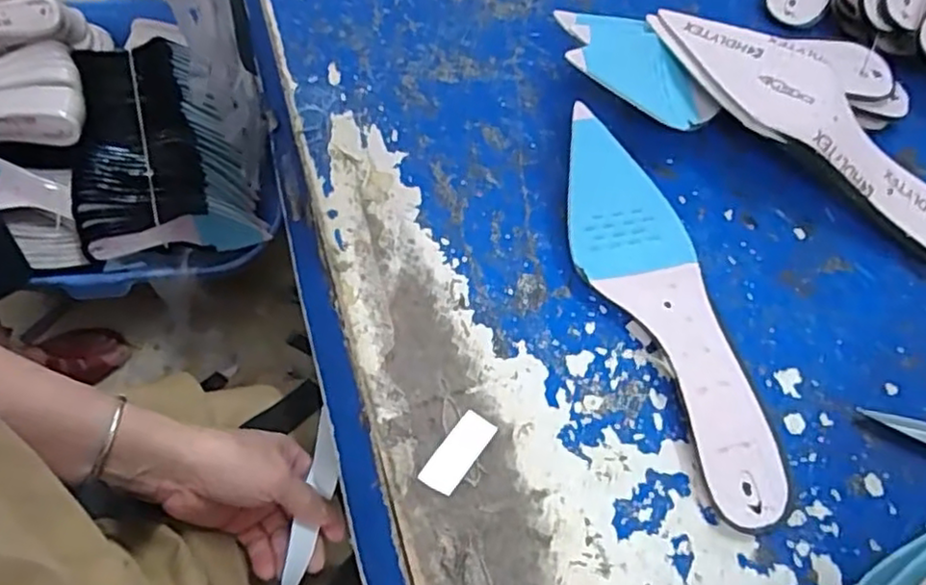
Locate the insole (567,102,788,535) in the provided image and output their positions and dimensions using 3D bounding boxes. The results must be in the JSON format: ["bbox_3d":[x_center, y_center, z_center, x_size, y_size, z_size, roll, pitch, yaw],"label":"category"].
[{"bbox_3d":[0.122,0.005,0.381,0.071,0.044,0.249,-21,67,-13],"label":"insole"}]

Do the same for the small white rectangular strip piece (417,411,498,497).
[{"bbox_3d":[-0.003,0.086,0.355,0.019,0.004,0.047,35,66,13],"label":"small white rectangular strip piece"}]

